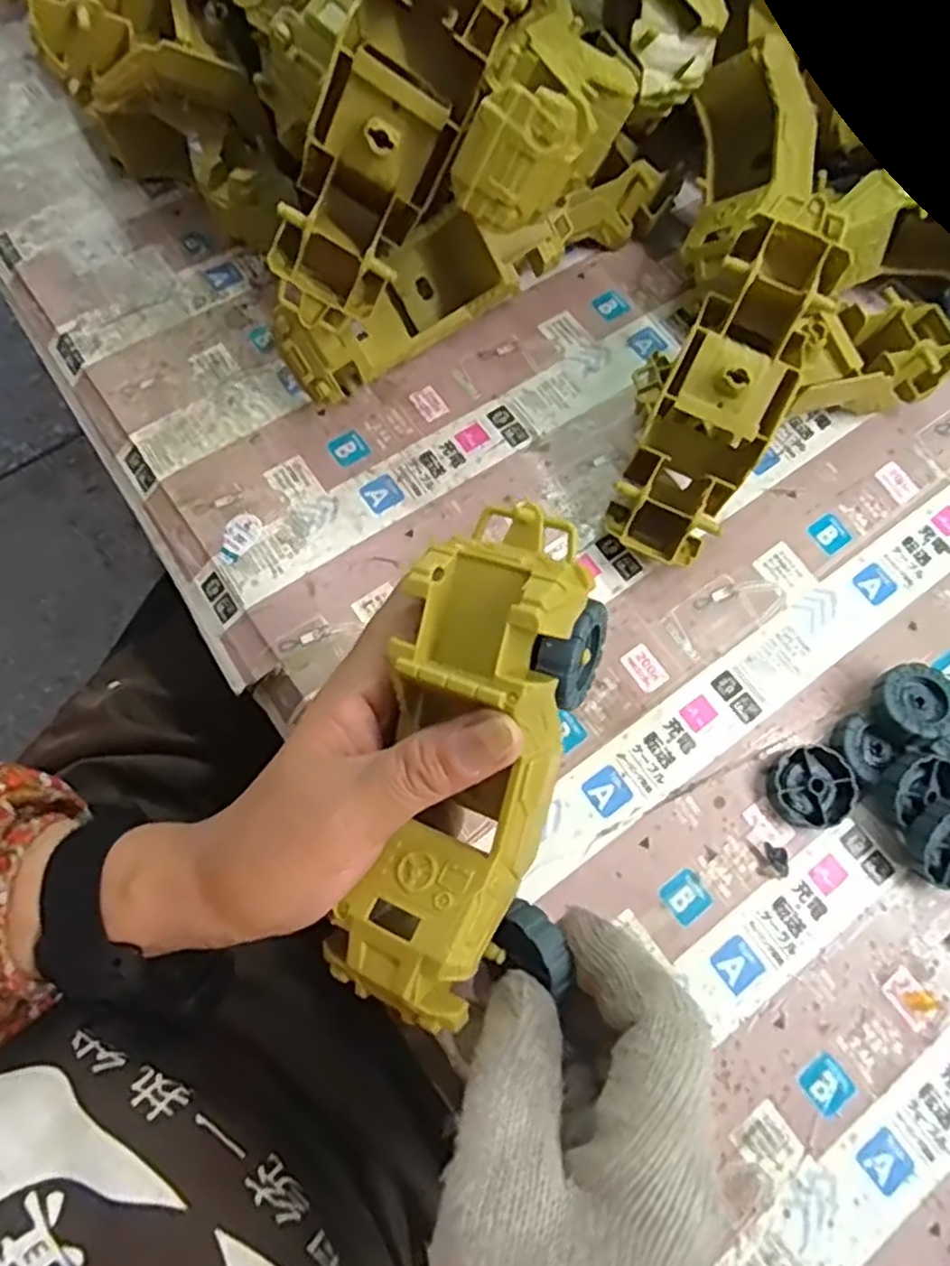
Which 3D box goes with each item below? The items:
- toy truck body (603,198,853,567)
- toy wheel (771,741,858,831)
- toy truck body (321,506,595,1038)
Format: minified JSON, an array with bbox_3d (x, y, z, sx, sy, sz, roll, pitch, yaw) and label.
[{"bbox_3d":[0.126,-0.120,0.361,0.056,0.056,0.173,26,99,8],"label":"toy truck body"},{"bbox_3d":[0.165,0.075,0.350,0.039,0.012,0.040,0,71,-1],"label":"toy wheel"},{"bbox_3d":[-0.002,0.045,0.236,0.060,0.048,0.170,13,94,3],"label":"toy truck body"}]

